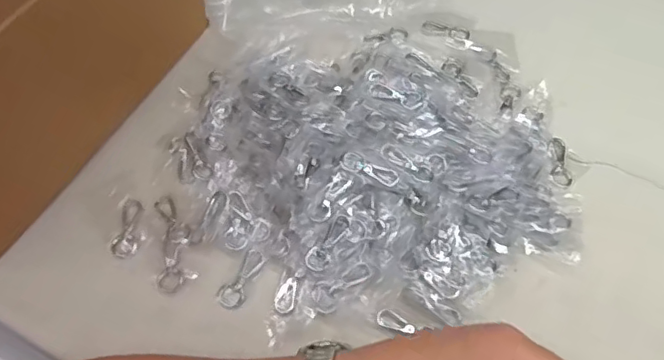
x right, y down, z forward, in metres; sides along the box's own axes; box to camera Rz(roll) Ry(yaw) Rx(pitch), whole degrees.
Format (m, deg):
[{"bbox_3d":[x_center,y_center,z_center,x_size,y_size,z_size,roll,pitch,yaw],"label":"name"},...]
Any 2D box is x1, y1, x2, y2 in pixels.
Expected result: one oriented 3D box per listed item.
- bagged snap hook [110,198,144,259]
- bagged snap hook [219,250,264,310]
[{"bbox_3d":[-0.190,0.045,0.536,0.023,0.004,0.060,6,59,0],"label":"bagged snap hook"},{"bbox_3d":[-0.081,0.088,0.511,0.024,0.006,0.055,23,60,11],"label":"bagged snap hook"}]

